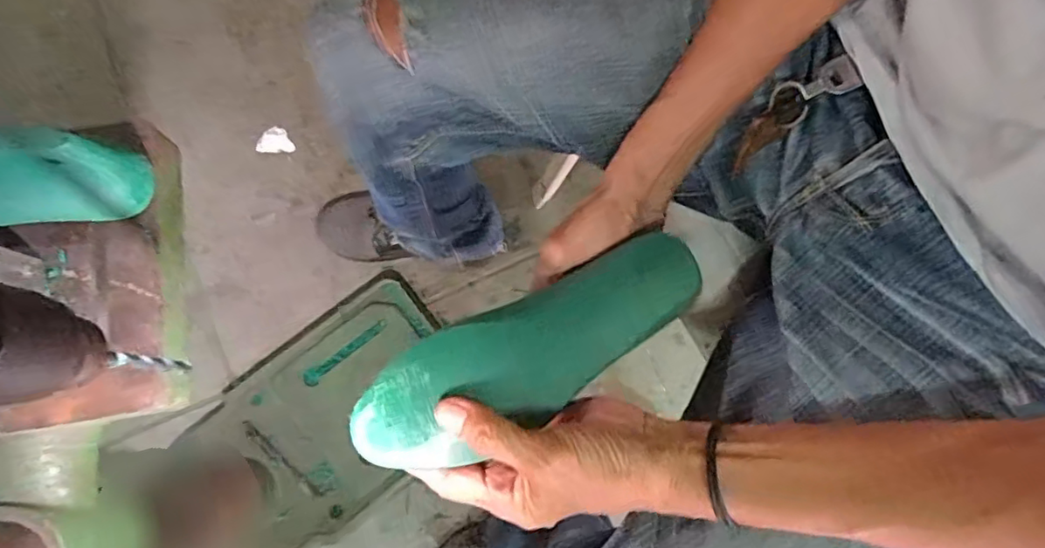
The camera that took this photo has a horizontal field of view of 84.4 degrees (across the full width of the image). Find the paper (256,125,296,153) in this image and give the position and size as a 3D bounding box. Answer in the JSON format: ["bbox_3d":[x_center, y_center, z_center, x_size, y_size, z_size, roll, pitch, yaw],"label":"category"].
[{"bbox_3d":[-0.389,-0.213,0.907,0.056,0.007,0.042,-2,77,-3],"label":"paper"}]

